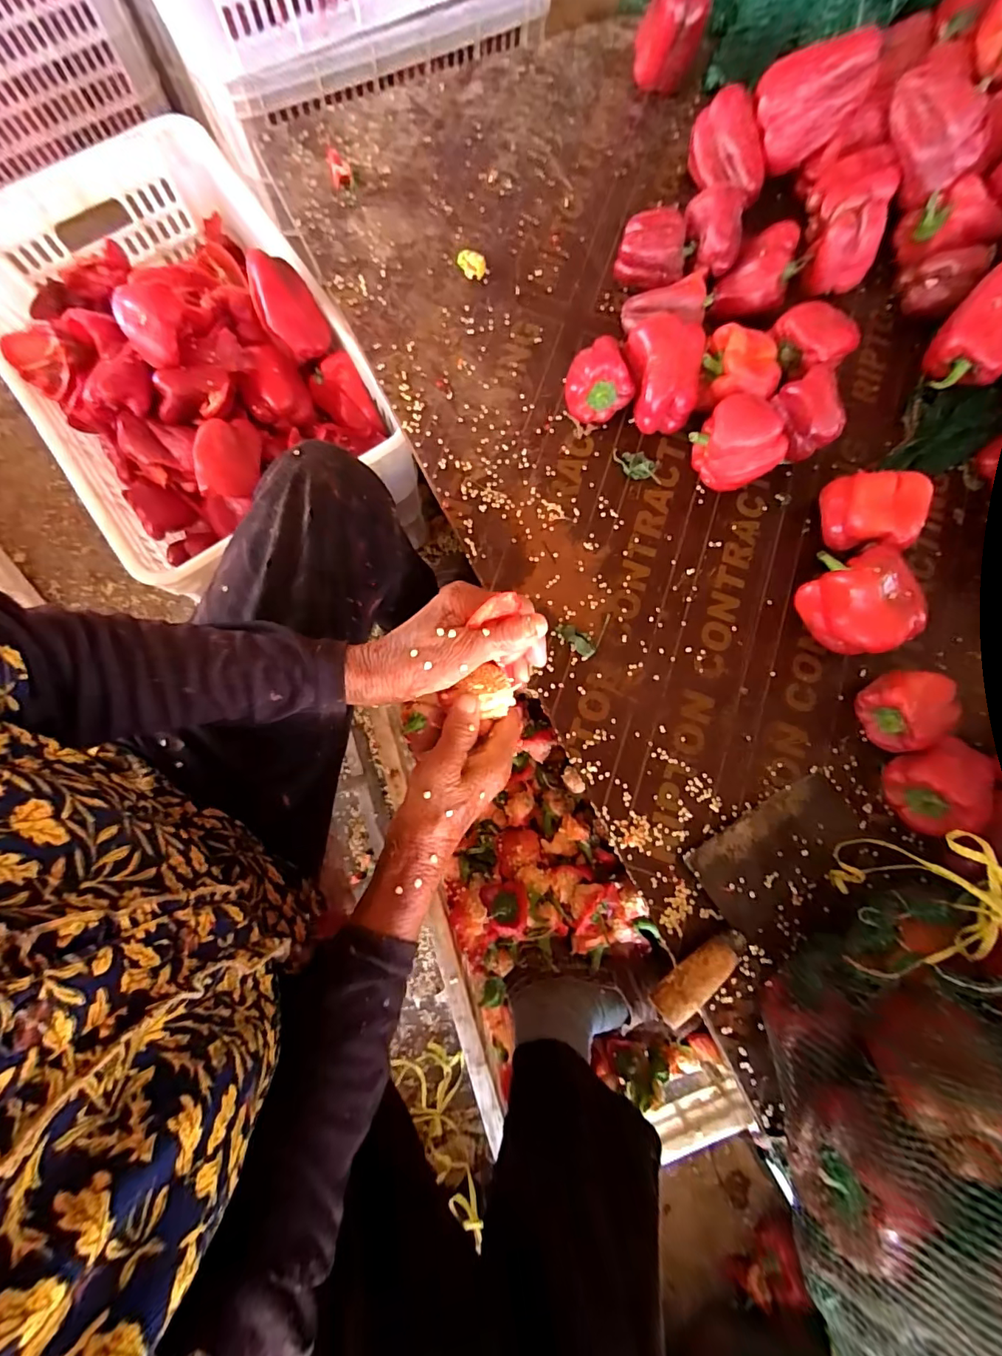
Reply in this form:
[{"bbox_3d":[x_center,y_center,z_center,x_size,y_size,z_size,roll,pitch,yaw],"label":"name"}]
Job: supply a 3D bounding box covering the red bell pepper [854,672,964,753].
[{"bbox_3d":[0.371,0.030,0.437,0.065,0.052,0.067,0,80,-1],"label":"red bell pepper"}]

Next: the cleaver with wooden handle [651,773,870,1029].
[{"bbox_3d":[0.219,0.184,0.414,0.244,0.042,0.100,-28,82,-6],"label":"cleaver with wooden handle"}]

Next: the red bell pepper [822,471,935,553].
[{"bbox_3d":[0.354,-0.156,0.468,0.073,0.070,0.074,8,80,0],"label":"red bell pepper"}]

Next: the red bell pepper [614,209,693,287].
[{"bbox_3d":[0.164,-0.455,0.513,0.074,0.058,0.057,19,81,1],"label":"red bell pepper"}]

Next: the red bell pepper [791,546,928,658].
[{"bbox_3d":[0.329,-0.071,0.443,0.076,0.076,0.098,-33,83,-7],"label":"red bell pepper"}]

